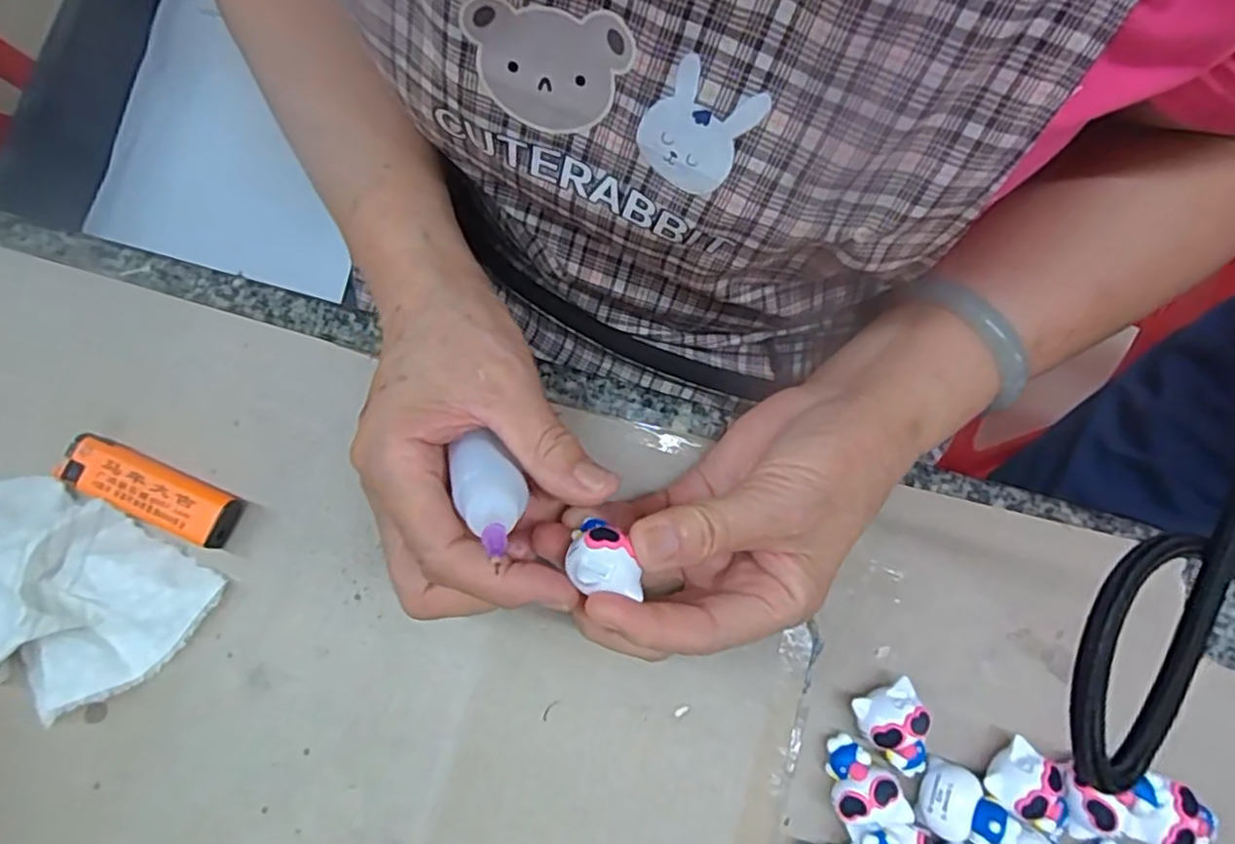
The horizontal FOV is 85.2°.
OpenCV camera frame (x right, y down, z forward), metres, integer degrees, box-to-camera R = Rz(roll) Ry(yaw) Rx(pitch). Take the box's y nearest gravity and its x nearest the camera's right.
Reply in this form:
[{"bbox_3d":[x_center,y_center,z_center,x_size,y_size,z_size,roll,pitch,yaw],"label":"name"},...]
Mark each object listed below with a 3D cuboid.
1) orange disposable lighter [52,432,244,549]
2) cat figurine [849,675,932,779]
[{"bbox_3d":[-0.206,0.030,0.296,0.081,0.014,0.026,22,77,7],"label":"orange disposable lighter"},{"bbox_3d":[0.108,0.120,0.261,0.024,0.021,0.033,-21,76,-4],"label":"cat figurine"}]

